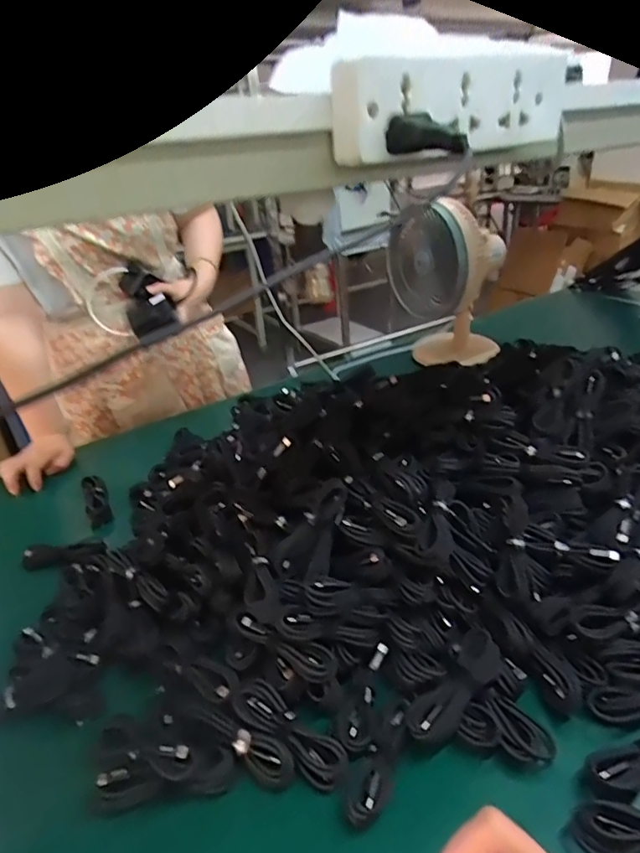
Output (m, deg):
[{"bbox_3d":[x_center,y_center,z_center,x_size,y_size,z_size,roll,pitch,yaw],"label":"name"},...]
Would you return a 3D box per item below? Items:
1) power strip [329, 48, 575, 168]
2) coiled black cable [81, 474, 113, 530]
[{"bbox_3d":[0.087,-0.193,0.310,0.171,0.056,0.026,-19,32,-23],"label":"power strip"},{"bbox_3d":[-0.343,0.114,0.782,0.033,0.032,0.107,-18,32,-22],"label":"coiled black cable"}]

